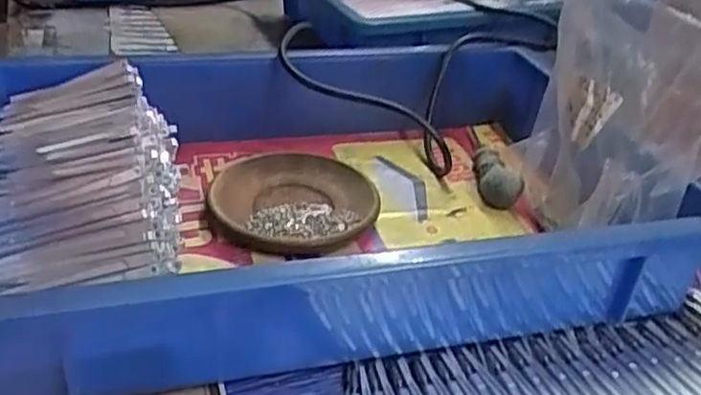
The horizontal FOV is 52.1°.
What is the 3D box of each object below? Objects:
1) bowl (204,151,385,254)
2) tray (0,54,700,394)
[{"bbox_3d":[-0.039,0.003,0.498,0.111,0.017,0.113,3,32,-2],"label":"bowl"},{"bbox_3d":[-0.022,-0.016,0.475,0.433,0.074,0.294,-6,34,-16],"label":"tray"}]

